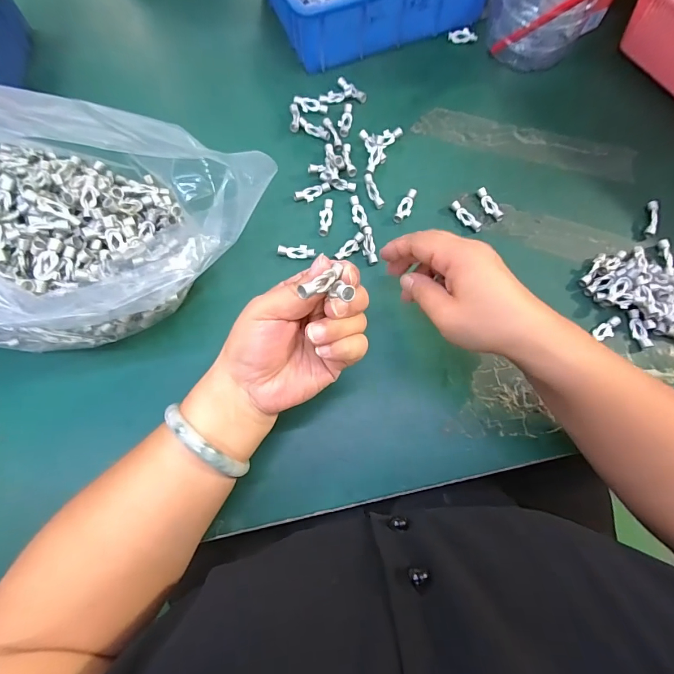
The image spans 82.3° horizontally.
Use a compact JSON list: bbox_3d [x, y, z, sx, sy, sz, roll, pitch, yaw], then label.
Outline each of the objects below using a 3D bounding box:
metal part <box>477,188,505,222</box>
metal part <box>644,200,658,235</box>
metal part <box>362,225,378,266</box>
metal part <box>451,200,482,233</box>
[{"bbox_3d":[0.153,-0.132,0.384,0.013,0.006,0.038,-26,76,-8],"label":"metal part"},{"bbox_3d":[0.307,-0.116,0.377,0.009,0.009,0.038,16,74,3],"label":"metal part"},{"bbox_3d":[0.030,-0.088,0.367,0.012,0.005,0.041,-8,74,-4],"label":"metal part"},{"bbox_3d":[0.128,-0.120,0.382,0.012,0.007,0.038,-35,78,-11],"label":"metal part"}]

